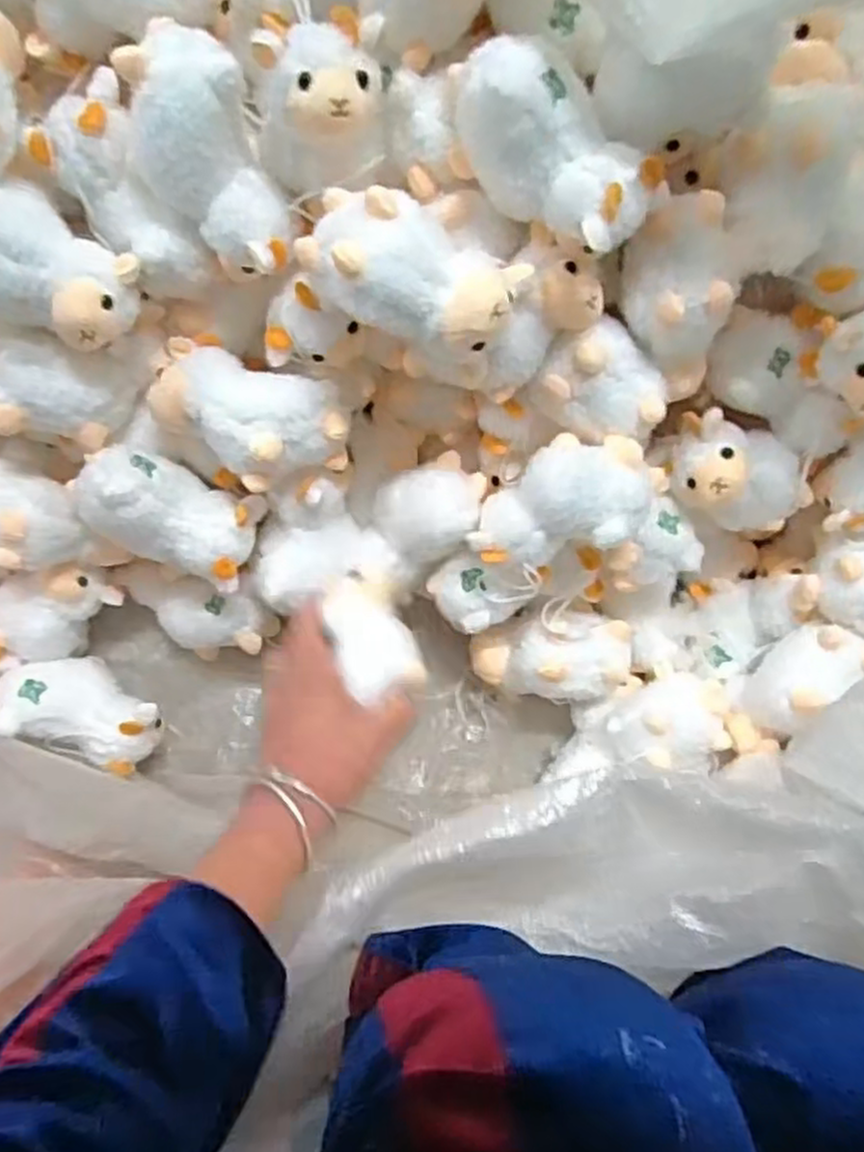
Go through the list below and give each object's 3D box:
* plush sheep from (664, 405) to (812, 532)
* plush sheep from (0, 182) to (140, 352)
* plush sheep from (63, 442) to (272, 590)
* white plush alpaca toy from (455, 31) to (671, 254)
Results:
[{"bbox_3d":[0.211,-0.066,0.522,0.103,0.059,0.065,18,89,3],"label":"plush sheep"},{"bbox_3d":[-0.224,-0.177,0.451,0.090,0.049,0.077,25,89,3],"label":"plush sheep"},{"bbox_3d":[-0.182,-0.040,0.532,0.113,0.070,0.071,20,89,3],"label":"plush sheep"},{"bbox_3d":[0.066,-0.223,0.407,0.113,0.077,0.068,44,90,3],"label":"white plush alpaca toy"}]

